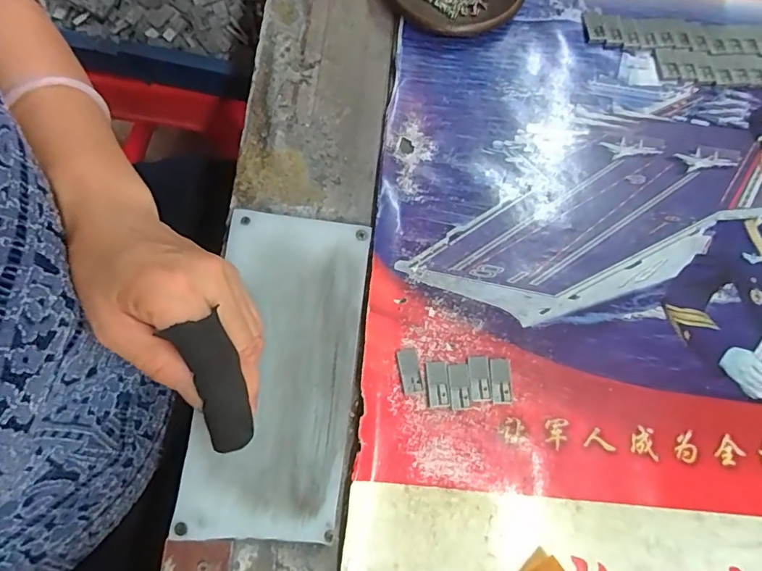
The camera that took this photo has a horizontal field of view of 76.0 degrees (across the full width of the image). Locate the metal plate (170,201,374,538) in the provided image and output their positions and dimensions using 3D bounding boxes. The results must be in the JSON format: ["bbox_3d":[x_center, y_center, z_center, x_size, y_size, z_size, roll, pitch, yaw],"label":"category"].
[{"bbox_3d":[-0.062,0.051,0.304,0.091,0.006,0.199,6,75,-2],"label":"metal plate"}]

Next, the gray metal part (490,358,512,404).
[{"bbox_3d":[0.077,0.061,0.312,0.013,0.004,0.028,1,74,-2],"label":"gray metal part"}]

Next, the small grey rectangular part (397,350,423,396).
[{"bbox_3d":[0.019,0.055,0.312,0.013,0.004,0.028,-9,75,-4],"label":"small grey rectangular part"}]

